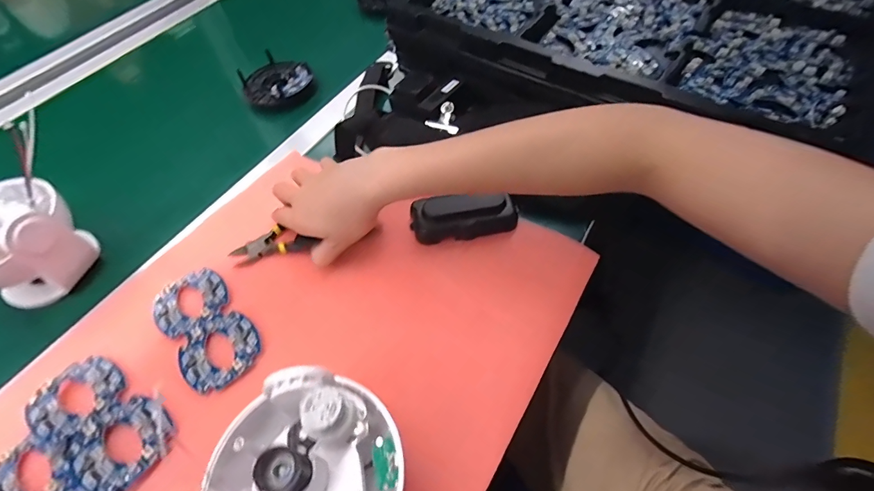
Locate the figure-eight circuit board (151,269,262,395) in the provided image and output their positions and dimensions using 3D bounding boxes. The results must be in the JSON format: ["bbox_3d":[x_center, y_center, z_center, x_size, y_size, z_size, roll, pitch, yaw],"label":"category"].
[{"bbox_3d":[-0.212,0.073,0.378,0.065,0.005,0.126,-38,61,-20],"label":"figure-eight circuit board"}]

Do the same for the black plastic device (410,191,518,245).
[{"bbox_3d":[0.028,-0.028,0.422,0.107,0.032,0.036,-5,55,1],"label":"black plastic device"}]

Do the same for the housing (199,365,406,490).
[{"bbox_3d":[-0.080,0.131,0.238,0.112,0.057,0.111,-2,55,3],"label":"housing"}]

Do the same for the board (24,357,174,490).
[{"bbox_3d":[-0.273,0.140,0.334,0.125,0.004,0.064,27,54,19],"label":"board"}]

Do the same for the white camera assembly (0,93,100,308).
[{"bbox_3d":[-0.425,-0.019,0.402,0.117,0.099,0.123,-25,57,-13],"label":"white camera assembly"}]

